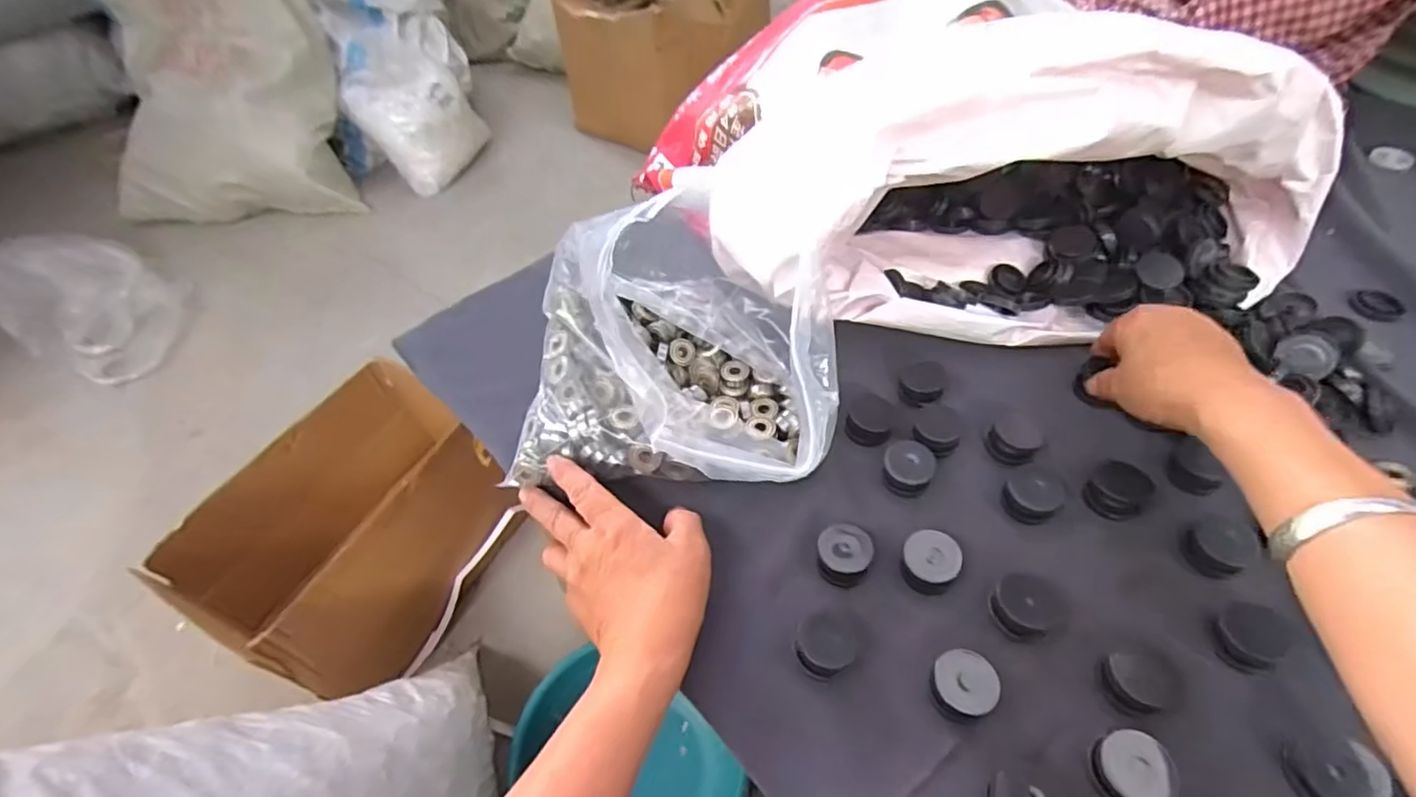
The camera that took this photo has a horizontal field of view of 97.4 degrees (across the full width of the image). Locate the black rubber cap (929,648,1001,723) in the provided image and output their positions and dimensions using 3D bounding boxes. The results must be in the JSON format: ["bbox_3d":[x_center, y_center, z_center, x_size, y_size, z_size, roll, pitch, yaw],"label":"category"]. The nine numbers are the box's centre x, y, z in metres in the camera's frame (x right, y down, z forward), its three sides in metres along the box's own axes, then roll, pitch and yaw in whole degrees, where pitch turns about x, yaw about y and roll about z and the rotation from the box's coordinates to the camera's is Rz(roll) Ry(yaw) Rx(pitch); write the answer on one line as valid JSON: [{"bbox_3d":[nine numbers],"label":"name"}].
[{"bbox_3d":[0.135,0.152,0.330,0.032,0.019,0.030,-2,50,2],"label":"black rubber cap"}]

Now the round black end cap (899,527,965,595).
[{"bbox_3d":[0.133,0.098,0.373,0.032,0.022,0.030,-2,50,2],"label":"round black end cap"}]

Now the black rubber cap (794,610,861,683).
[{"bbox_3d":[0.066,0.137,0.347,0.032,0.016,0.030,-2,50,2],"label":"black rubber cap"}]

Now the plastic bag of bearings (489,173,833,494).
[{"bbox_3d":[-0.025,-0.030,0.424,0.209,0.105,0.168,-1,50,2],"label":"plastic bag of bearings"}]

